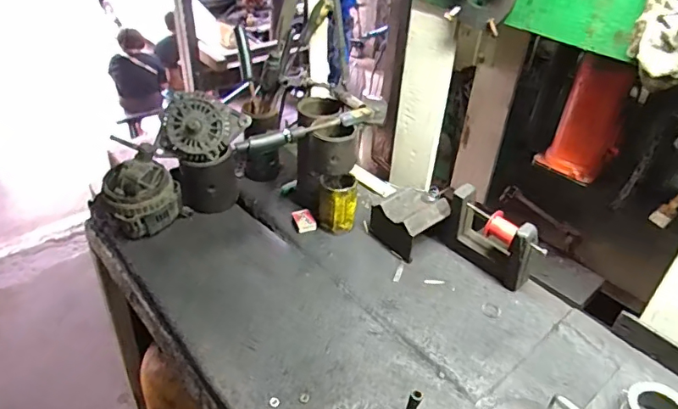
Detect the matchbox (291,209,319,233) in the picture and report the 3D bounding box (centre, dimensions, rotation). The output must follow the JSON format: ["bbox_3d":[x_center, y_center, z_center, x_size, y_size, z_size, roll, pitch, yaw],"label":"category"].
[{"bbox_3d":[-0.073,0.035,1.041,0.041,0.018,0.061,-15,40,-22],"label":"matchbox"}]

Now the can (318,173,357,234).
[{"bbox_3d":[-0.001,0.001,1.013,0.074,0.116,0.079,2,37,-2],"label":"can"}]

